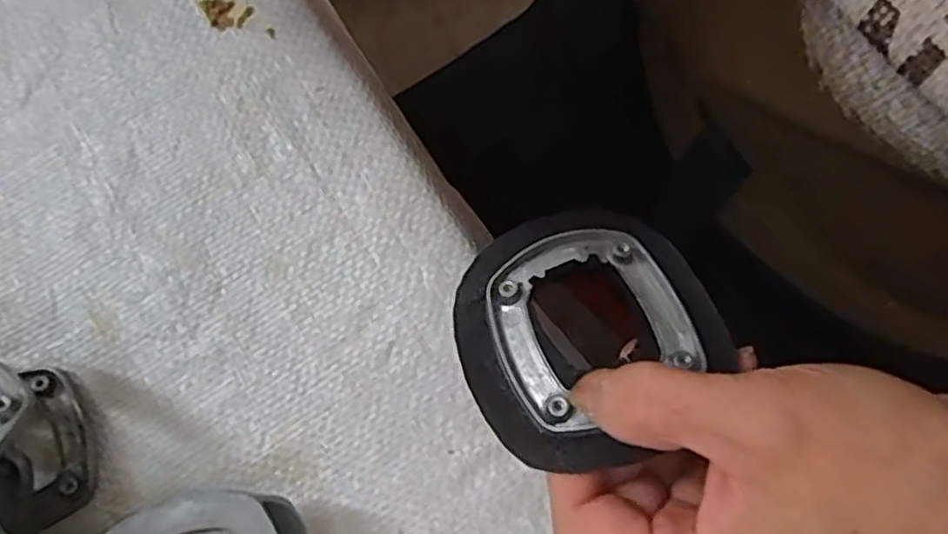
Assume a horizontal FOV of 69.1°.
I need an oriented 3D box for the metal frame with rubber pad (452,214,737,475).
[{"bbox_3d":[0.034,0.018,0.207,0.076,0.012,0.077,-24,61,-3],"label":"metal frame with rubber pad"}]

